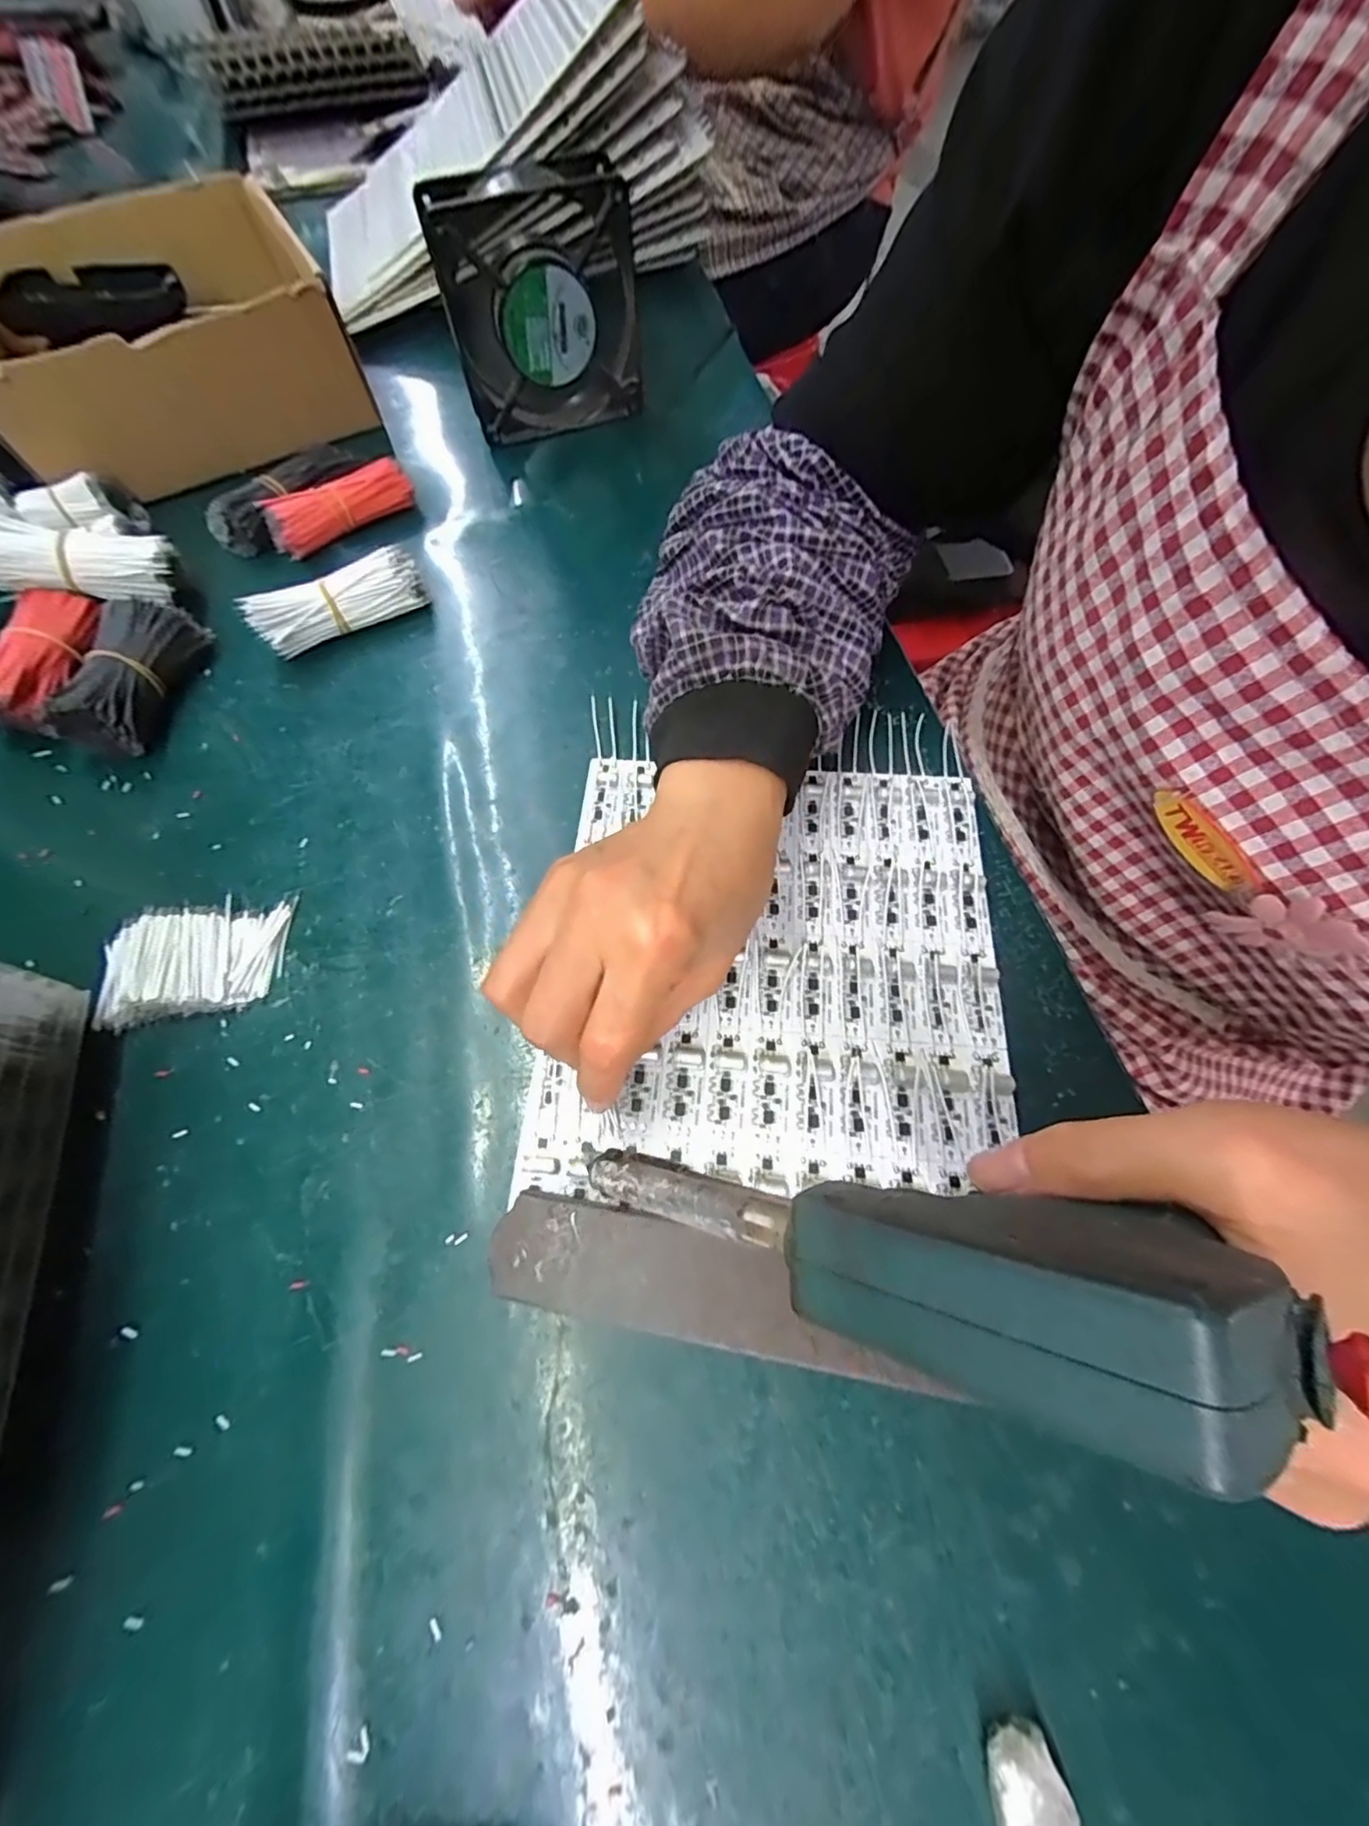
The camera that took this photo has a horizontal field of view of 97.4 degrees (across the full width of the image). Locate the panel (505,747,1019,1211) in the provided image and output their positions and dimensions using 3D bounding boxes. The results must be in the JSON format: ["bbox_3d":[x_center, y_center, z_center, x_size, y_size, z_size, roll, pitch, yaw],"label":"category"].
[{"bbox_3d":[0.039,0.018,0.272,0.195,0.006,0.198,3,65,3],"label":"panel"}]

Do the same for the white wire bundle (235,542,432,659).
[{"bbox_3d":[-0.204,-0.182,0.357,0.096,0.034,0.025,-29,68,-12],"label":"white wire bundle"}]

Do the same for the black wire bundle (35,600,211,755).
[{"bbox_3d":[-0.305,-0.134,0.334,0.046,0.036,0.098,-4,65,0],"label":"black wire bundle"}]

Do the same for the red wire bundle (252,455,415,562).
[{"bbox_3d":[-0.224,-0.265,0.394,0.092,0.028,0.025,-33,69,-13],"label":"red wire bundle"}]

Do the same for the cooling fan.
[{"bbox_3d":[-0.092,-0.391,0.397,0.118,0.124,0.035,-15,66,-6],"label":"cooling fan"}]

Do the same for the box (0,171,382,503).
[{"bbox_3d":[-0.371,-0.408,0.428,0.232,0.096,0.202,-24,64,-13],"label":"box"}]

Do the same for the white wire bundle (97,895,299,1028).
[{"bbox_3d":[-0.225,0.021,0.275,0.083,0.012,0.051,-12,65,-4],"label":"white wire bundle"}]

